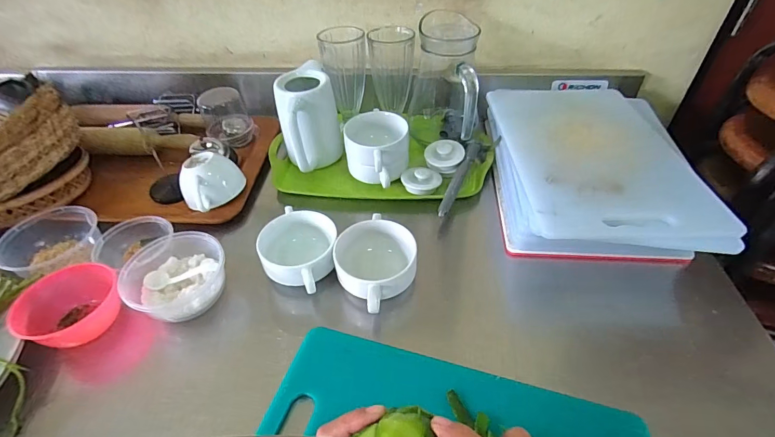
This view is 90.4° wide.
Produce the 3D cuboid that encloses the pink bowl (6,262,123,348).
[{"bbox_3d":[-0.369,0.103,0.454,0.105,0.058,0.098,-1,44,1],"label":"pink bowl"}]

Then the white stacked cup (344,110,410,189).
[{"bbox_3d":[-0.015,-0.108,0.604,0.098,0.072,0.101,-1,44,1],"label":"white stacked cup"}]

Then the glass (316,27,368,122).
[{"bbox_3d":[-0.073,-0.249,0.674,0.074,0.139,0.068,-9,43,-5],"label":"glass"}]

